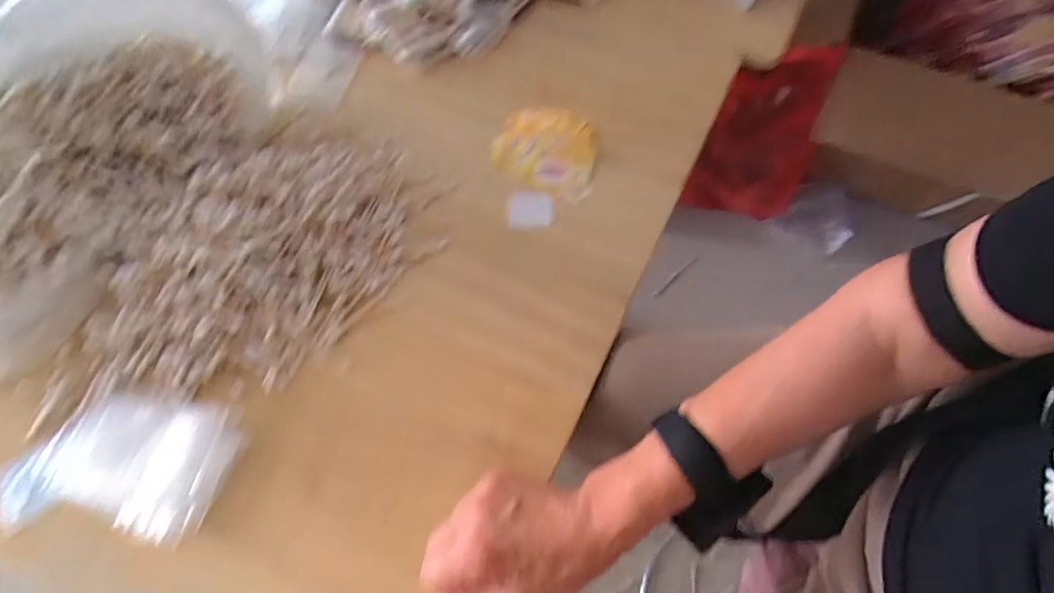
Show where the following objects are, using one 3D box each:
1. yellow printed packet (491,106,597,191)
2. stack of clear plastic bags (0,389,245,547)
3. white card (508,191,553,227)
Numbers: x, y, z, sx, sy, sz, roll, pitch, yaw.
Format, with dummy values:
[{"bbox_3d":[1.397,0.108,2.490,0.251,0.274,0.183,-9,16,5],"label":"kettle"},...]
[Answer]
[{"bbox_3d":[0.022,-0.163,0.590,0.110,0.019,0.108,18,61,9],"label":"yellow printed packet"},{"bbox_3d":[-0.304,0.122,0.414,0.168,0.026,0.101,4,59,2],"label":"stack of clear plastic bags"},{"bbox_3d":[0.004,-0.087,0.549,0.040,0.004,0.043,7,60,3],"label":"white card"}]

